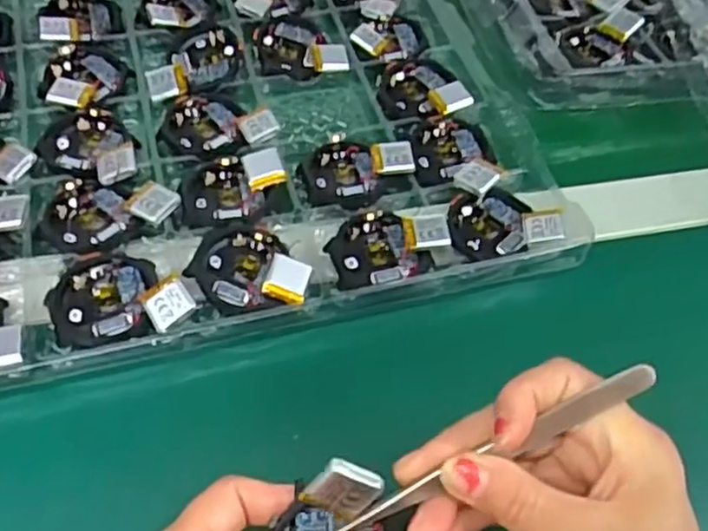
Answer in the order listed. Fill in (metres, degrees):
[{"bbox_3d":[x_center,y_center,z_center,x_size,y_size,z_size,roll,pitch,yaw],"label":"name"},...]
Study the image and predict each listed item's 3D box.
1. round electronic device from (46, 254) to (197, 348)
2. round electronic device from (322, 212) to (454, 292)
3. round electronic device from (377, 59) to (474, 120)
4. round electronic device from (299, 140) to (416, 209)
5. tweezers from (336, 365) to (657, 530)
[{"bbox_3d":[-0.112,0.014,0.334,0.067,0.018,0.045,-1,56,-7],"label":"round electronic device"},{"bbox_3d":[0.018,-0.011,0.368,0.061,0.021,0.039,-15,59,-16],"label":"round electronic device"},{"bbox_3d":[0.046,-0.112,0.444,0.059,0.018,0.046,22,56,8],"label":"round electronic device"},{"bbox_3d":[0.002,-0.056,0.400,0.063,0.015,0.045,-7,57,-11],"label":"round electronic device"},{"bbox_3d":[0.044,0.067,0.237,0.127,0.006,0.008,-29,64,7],"label":"tweezers"}]

